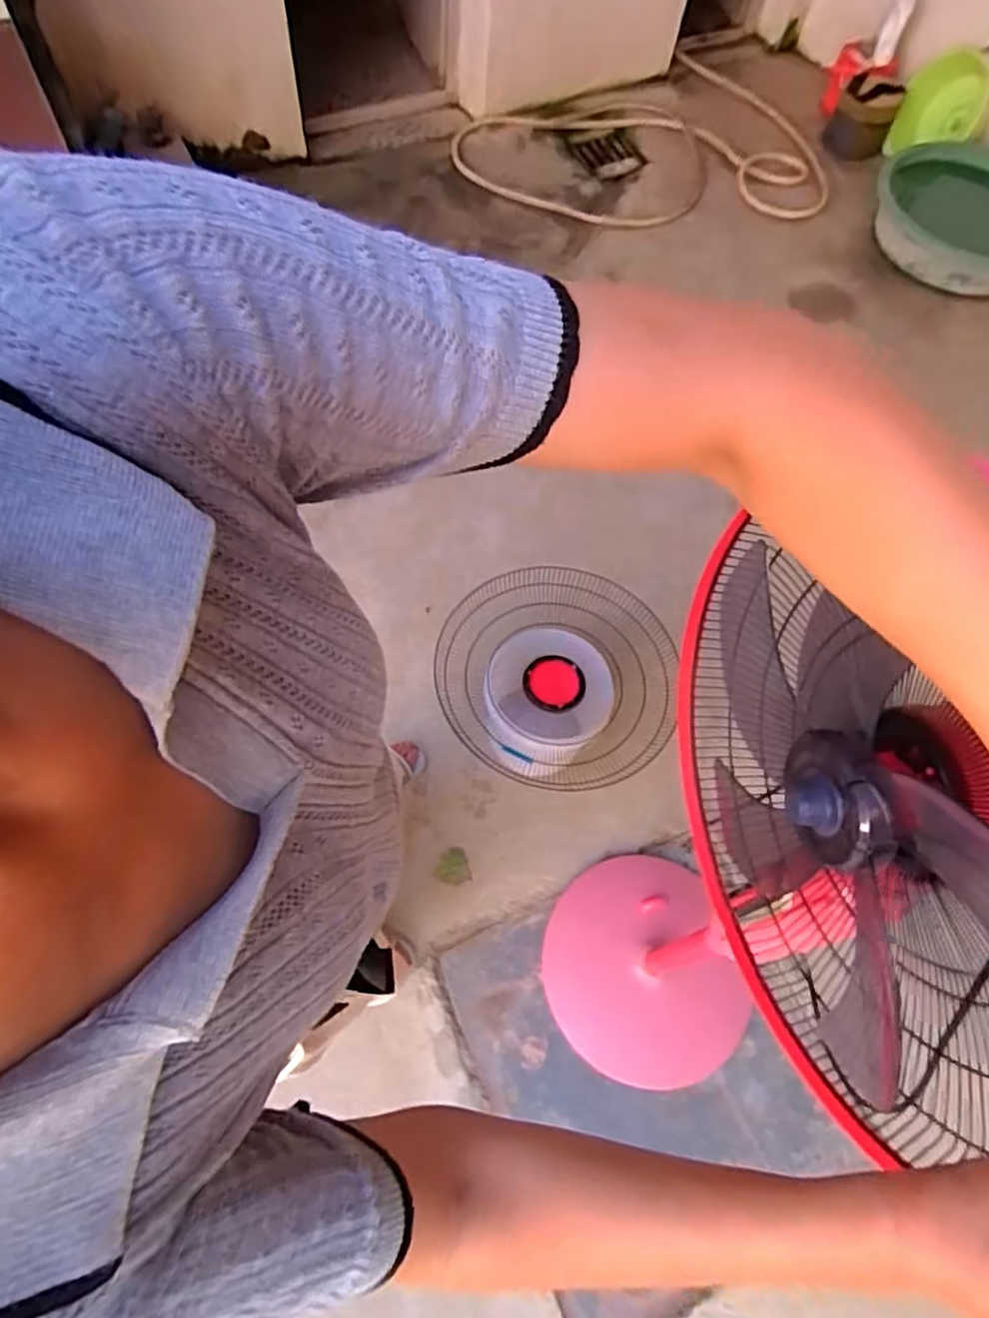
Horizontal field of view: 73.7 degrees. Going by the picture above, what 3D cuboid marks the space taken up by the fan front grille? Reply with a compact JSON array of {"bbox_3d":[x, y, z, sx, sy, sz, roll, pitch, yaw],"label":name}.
[{"bbox_3d":[0.129,0.027,1.373,0.480,0.057,0.464,2,65,-5],"label":"fan front grille"}]

